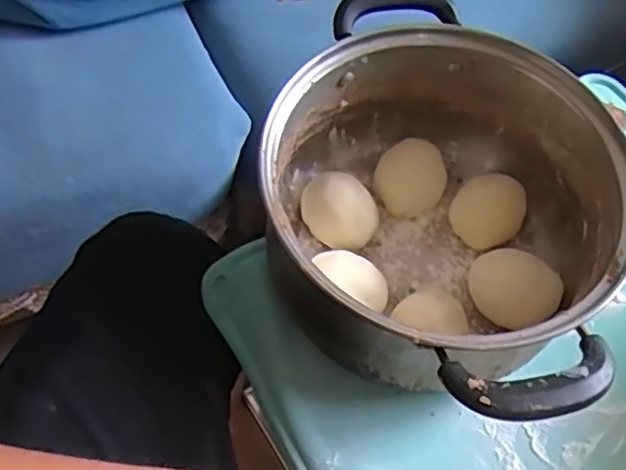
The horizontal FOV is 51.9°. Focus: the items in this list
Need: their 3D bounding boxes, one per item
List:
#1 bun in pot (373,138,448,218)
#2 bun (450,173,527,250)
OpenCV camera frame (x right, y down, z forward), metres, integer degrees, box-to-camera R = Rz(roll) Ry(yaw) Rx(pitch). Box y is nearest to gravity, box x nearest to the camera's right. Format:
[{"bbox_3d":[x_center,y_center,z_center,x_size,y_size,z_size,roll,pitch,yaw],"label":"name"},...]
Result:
[{"bbox_3d":[0.086,-0.049,0.564,0.057,0.034,0.059,1,60,-3],"label":"bun in pot"},{"bbox_3d":[0.151,-0.021,0.551,0.055,0.035,0.055,1,60,-3],"label":"bun"}]

